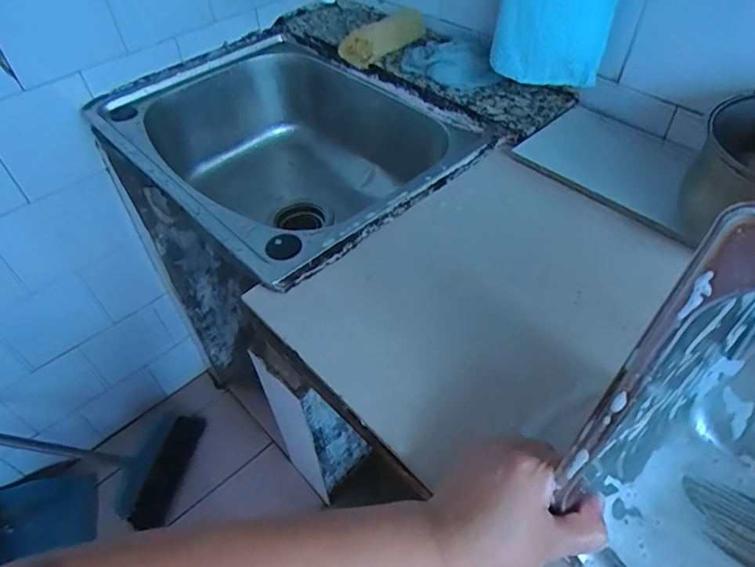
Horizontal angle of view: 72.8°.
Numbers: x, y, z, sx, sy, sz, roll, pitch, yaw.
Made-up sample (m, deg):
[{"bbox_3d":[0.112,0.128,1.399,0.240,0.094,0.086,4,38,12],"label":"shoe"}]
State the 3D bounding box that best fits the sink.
[{"bbox_3d":[-0.107,-0.160,0.794,0.410,0.248,0.491,-33,54,-24],"label":"sink"}]

